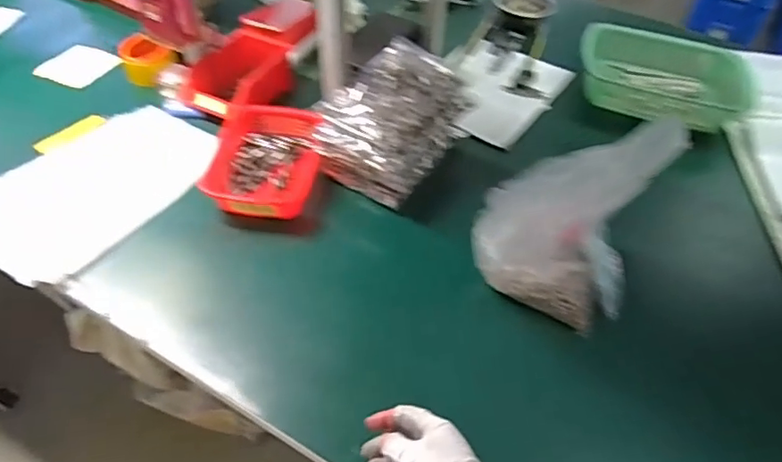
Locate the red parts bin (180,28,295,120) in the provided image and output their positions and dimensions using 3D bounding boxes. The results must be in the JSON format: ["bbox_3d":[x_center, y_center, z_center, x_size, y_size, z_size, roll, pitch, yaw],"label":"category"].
[{"bbox_3d":[-0.270,-0.271,0.993,0.143,0.090,0.177,15,50,10],"label":"red parts bin"}]

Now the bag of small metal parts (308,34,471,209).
[{"bbox_3d":[0.009,-0.173,0.876,0.168,0.139,0.237,30,54,22],"label":"bag of small metal parts"}]

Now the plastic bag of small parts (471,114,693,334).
[{"bbox_3d":[0.218,-0.019,0.670,0.190,0.273,0.103,24,52,18],"label":"plastic bag of small parts"}]

